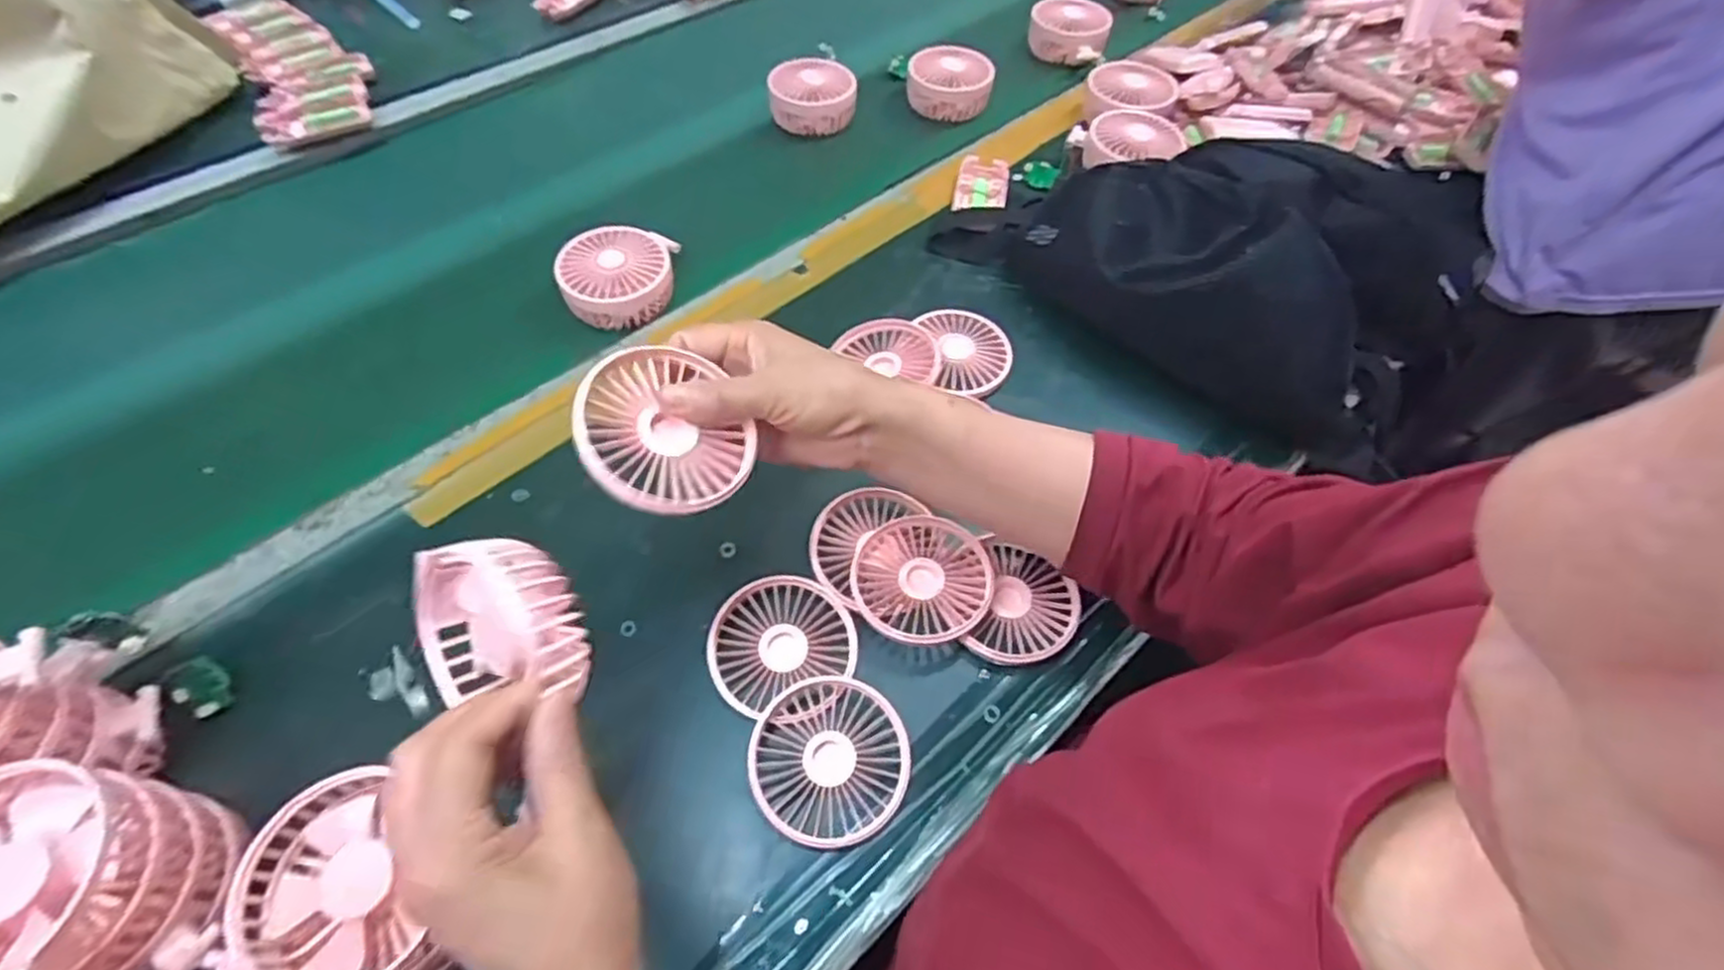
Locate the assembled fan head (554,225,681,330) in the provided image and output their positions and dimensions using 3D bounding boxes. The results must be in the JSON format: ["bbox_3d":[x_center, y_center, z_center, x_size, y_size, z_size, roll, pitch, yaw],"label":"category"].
[{"bbox_3d":[-0.198,-0.173,0.616,0.086,0.040,0.083,-4,56,-5],"label":"assembled fan head"}]

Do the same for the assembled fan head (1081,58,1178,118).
[{"bbox_3d":[0.272,-0.398,0.764,0.086,0.031,0.097,20,57,11],"label":"assembled fan head"}]

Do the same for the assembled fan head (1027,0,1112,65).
[{"bbox_3d":[0.232,-0.516,0.858,0.092,0.041,0.077,19,57,11],"label":"assembled fan head"}]

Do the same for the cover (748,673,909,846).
[{"bbox_3d":[-0.018,0.155,0.426,0.087,0.020,0.085,11,56,6],"label":"cover"}]

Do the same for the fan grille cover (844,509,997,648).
[{"bbox_3d":[0.038,0.062,0.486,0.087,0.020,0.089,21,57,12],"label":"fan grille cover"}]

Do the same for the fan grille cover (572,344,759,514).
[{"bbox_3d":[-0.100,-0.029,0.374,0.082,0.014,0.089,25,54,-20],"label":"fan grille cover"}]

